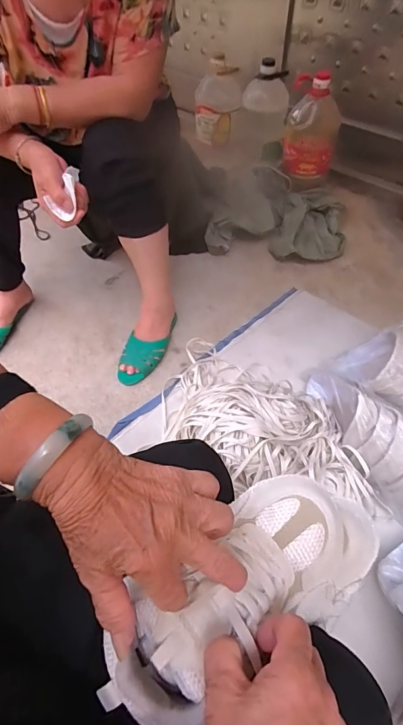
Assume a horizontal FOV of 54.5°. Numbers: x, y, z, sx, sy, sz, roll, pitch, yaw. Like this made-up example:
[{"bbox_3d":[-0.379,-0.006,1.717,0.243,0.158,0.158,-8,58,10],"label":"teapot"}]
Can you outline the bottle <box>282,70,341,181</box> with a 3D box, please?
[{"bbox_3d":[0.328,-0.699,1.164,0.148,0.239,0.134,4,52,3],"label":"bottle"}]

